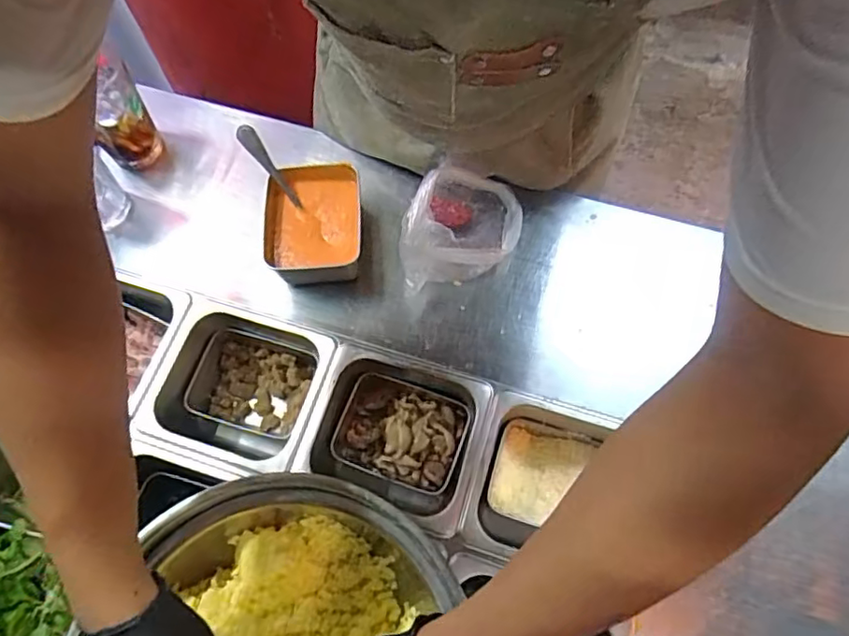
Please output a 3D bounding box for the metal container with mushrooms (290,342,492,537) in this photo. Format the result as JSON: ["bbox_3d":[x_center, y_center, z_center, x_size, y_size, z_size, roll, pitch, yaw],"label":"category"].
[{"bbox_3d":[-0.032,0.134,0.633,0.175,0.094,0.162,15,68,7],"label":"metal container with mushrooms"}]

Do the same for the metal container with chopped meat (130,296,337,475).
[{"bbox_3d":[-0.201,0.085,0.655,0.171,0.107,0.165,17,68,7],"label":"metal container with chopped meat"}]

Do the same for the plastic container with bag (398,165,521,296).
[{"bbox_3d":[0.042,-0.096,0.634,0.129,0.081,0.128,6,67,3],"label":"plastic container with bag"}]

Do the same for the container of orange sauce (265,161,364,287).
[{"bbox_3d":[-0.125,-0.109,0.669,0.107,0.054,0.143,-5,67,-2],"label":"container of orange sauce"}]

